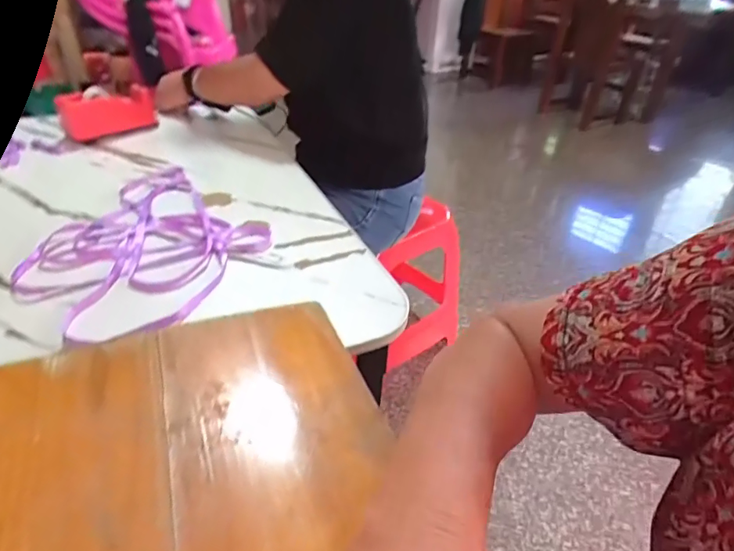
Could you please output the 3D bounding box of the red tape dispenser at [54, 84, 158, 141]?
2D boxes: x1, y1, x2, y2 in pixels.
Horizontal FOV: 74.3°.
[{"bbox_3d":[-0.465,-0.298,0.877,0.157,0.073,0.036,-21,42,-31],"label":"red tape dispenser"}]

